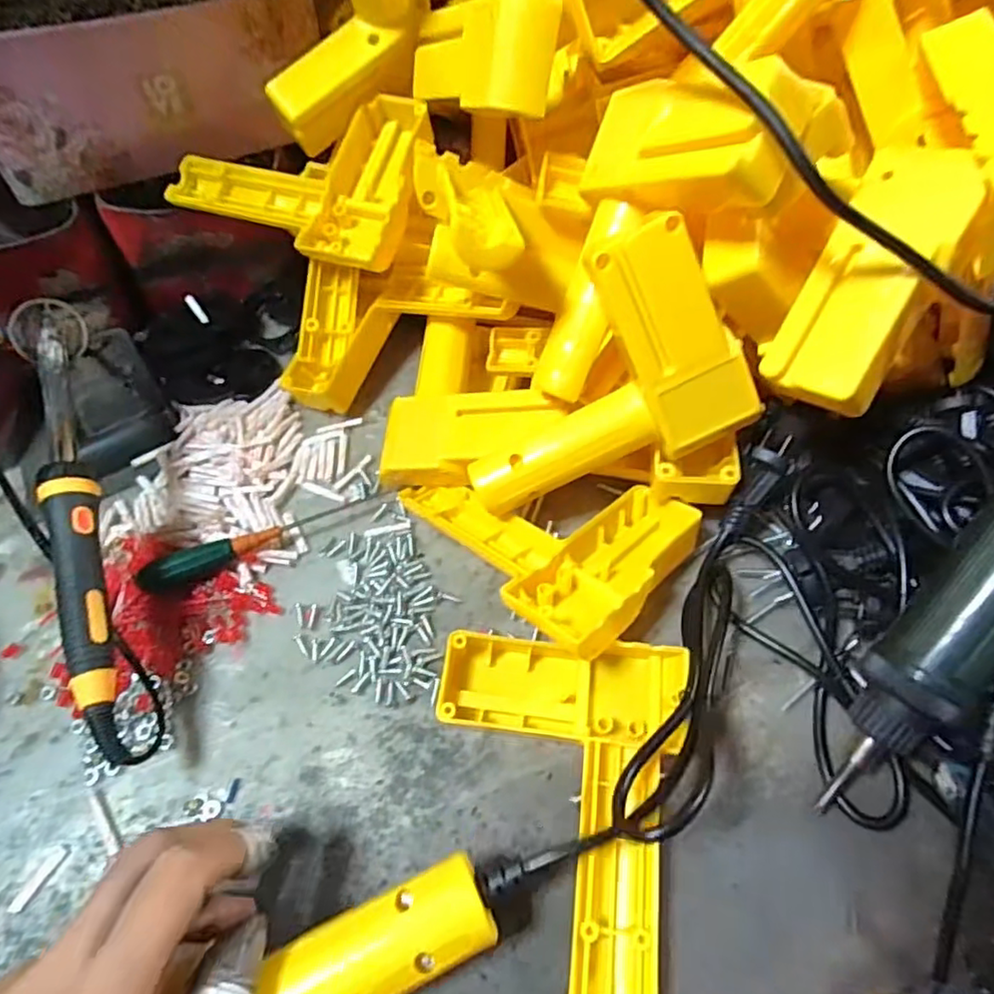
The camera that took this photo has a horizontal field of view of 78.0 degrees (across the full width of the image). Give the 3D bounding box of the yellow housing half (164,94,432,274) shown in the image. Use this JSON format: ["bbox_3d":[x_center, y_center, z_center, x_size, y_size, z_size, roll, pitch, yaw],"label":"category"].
[{"bbox_3d":[-0.111,-0.201,0.384,0.145,0.033,0.117,24,75,12],"label":"yellow housing half"}]

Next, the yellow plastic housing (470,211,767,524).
[{"bbox_3d":[0.041,-0.054,0.296,0.137,0.107,0.016,-26,23,15],"label":"yellow plastic housing"}]

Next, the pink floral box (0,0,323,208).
[{"bbox_3d":[-0.227,-0.287,0.389,0.212,0.088,0.128,-25,62,-15],"label":"pink floral box"}]

